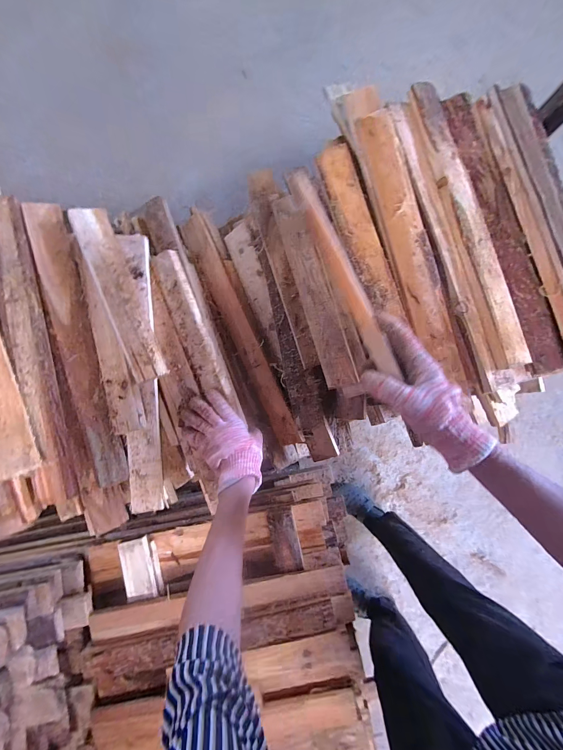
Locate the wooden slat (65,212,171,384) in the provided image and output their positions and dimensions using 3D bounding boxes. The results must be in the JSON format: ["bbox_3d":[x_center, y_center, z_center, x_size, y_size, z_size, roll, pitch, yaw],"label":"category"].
[{"bbox_3d":[-0.271,-0.134,0.497,0.059,0.015,0.297,-23,94,-37],"label":"wooden slat"}]

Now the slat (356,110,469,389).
[{"bbox_3d":[0.205,-0.196,0.464,0.056,0.031,0.436,-17,87,-1],"label":"slat"}]

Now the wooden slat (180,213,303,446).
[{"bbox_3d":[-0.081,-0.090,0.578,0.048,0.032,0.485,-25,87,-2],"label":"wooden slat"}]

